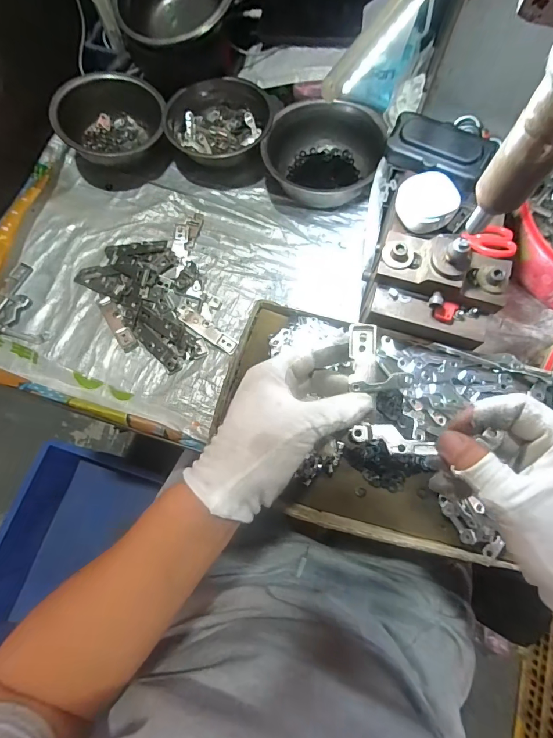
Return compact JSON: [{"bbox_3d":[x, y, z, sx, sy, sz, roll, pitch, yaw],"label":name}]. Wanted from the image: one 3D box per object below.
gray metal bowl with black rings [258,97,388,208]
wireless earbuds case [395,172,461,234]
[{"bbox_3d":[0.063,-0.290,0.513,0.150,0.067,0.123,18,75,6],"label":"gray metal bowl with black rings"},{"bbox_3d":[0.154,-0.168,0.388,0.055,0.028,0.054,-15,90,23],"label":"wireless earbuds case"}]

